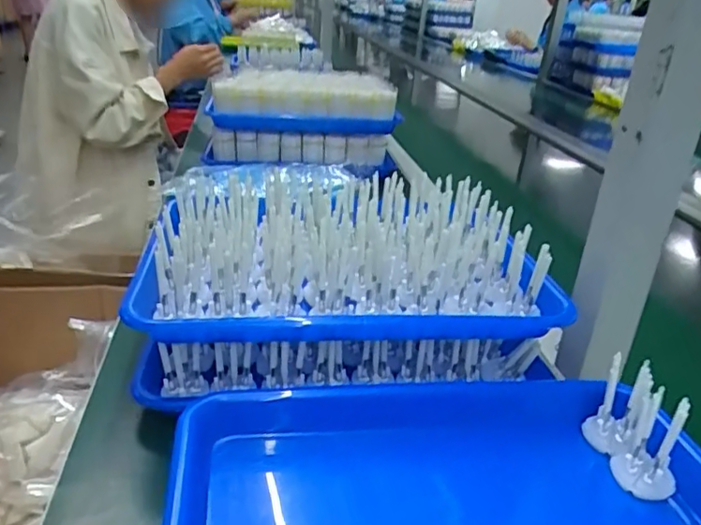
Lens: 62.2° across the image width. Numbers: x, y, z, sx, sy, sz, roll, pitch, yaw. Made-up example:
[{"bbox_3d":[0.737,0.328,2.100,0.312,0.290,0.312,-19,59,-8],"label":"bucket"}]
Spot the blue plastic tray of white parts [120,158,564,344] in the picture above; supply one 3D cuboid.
[{"bbox_3d":[-0.001,-0.023,0.493,0.318,0.072,0.223,2,26,-6],"label":"blue plastic tray of white parts"}]

